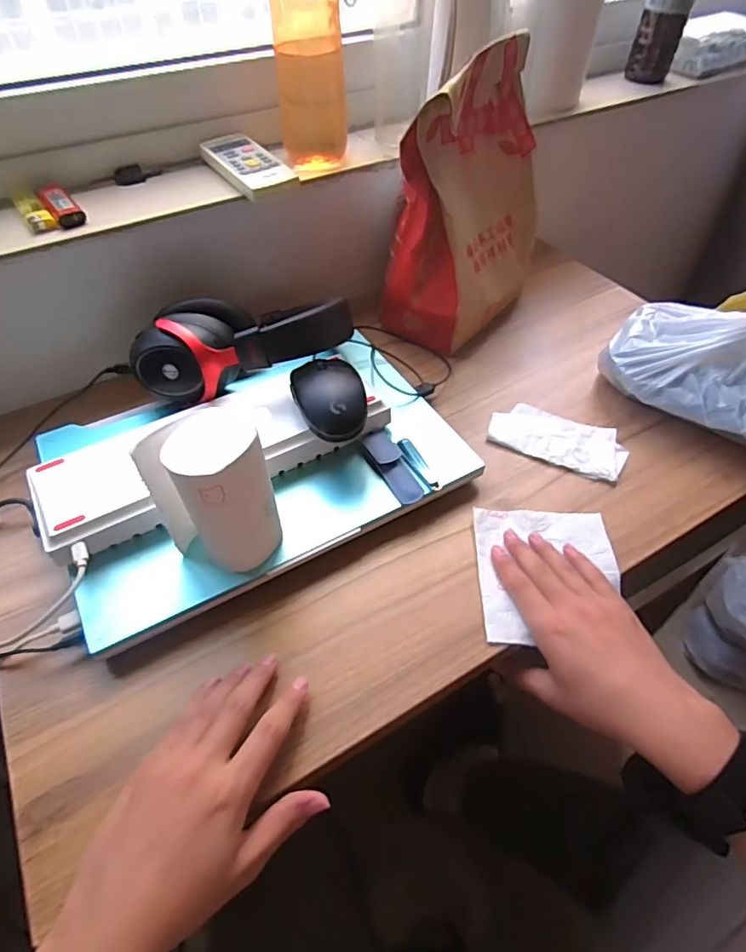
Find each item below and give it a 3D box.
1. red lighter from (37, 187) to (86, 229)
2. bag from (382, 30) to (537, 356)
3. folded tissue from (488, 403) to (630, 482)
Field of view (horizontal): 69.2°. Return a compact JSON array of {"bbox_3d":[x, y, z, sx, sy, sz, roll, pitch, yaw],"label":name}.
[{"bbox_3d":[-0.304,-0.264,0.528,0.027,0.015,0.072,-31,56,-23],"label":"red lighter"},{"bbox_3d":[0.104,-0.297,0.605,0.125,0.260,0.190,25,54,20],"label":"bag"},{"bbox_3d":[0.185,-0.036,0.546,0.131,0.011,0.064,20,53,17],"label":"folded tissue"}]

